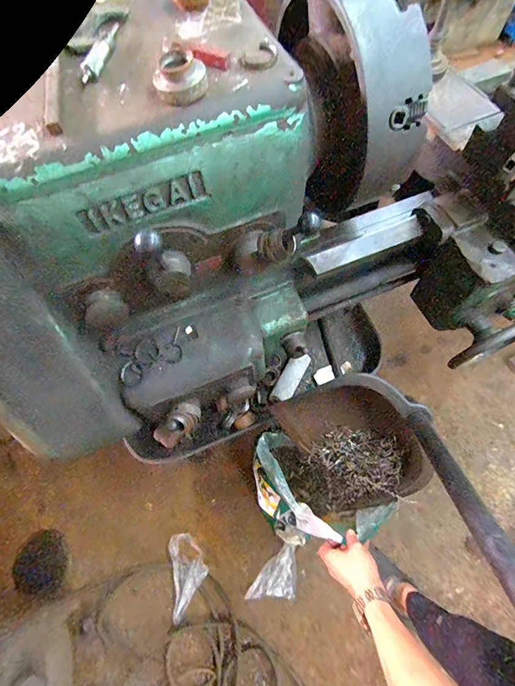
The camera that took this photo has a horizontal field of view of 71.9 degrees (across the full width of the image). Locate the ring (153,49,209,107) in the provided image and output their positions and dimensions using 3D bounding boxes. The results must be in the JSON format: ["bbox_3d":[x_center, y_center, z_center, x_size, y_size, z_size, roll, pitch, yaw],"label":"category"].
[{"bbox_3d":[-0.081,-0.282,0.377,0.055,0.023,0.053,-1,66,2],"label":"ring"}]

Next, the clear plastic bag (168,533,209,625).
[{"bbox_3d":[-0.207,0.699,1.075,0.107,0.016,0.217,-10,66,-3],"label":"clear plastic bag"}]

